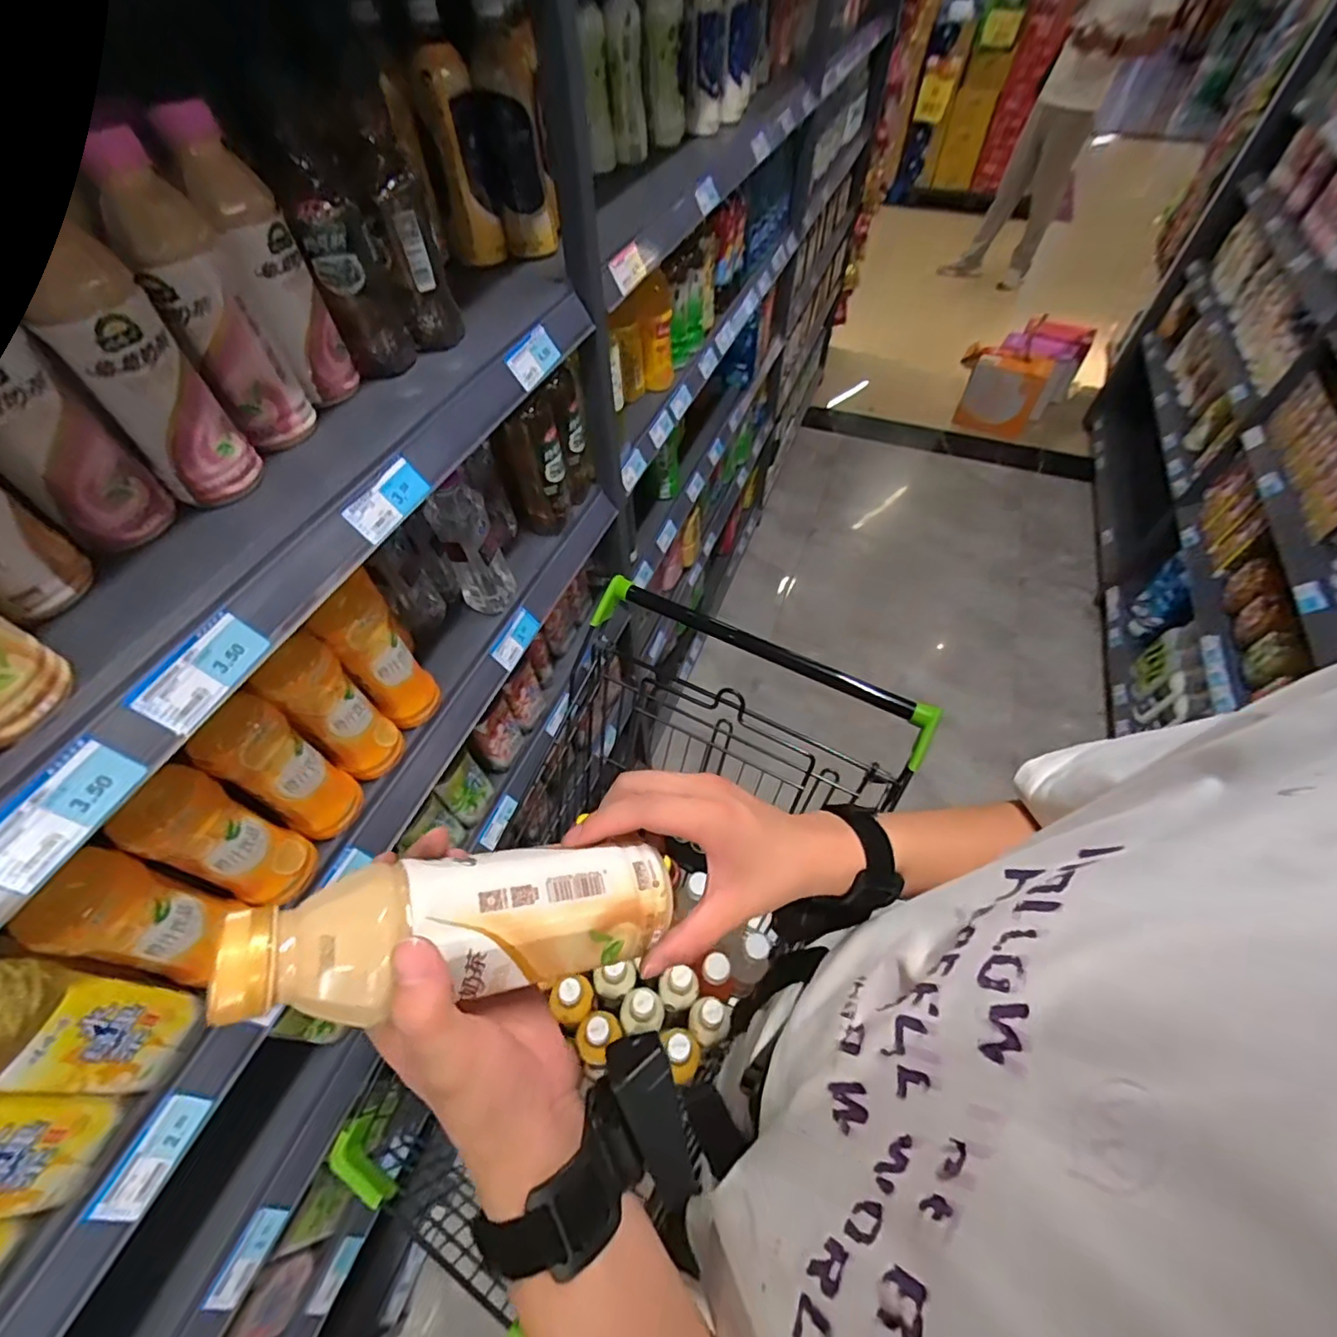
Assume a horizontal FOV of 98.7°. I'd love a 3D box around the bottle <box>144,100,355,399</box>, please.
[{"bbox_3d":[-0.312,-0.310,0.456,0.055,0.185,0.054,-26,57,-16],"label":"bottle"}]

